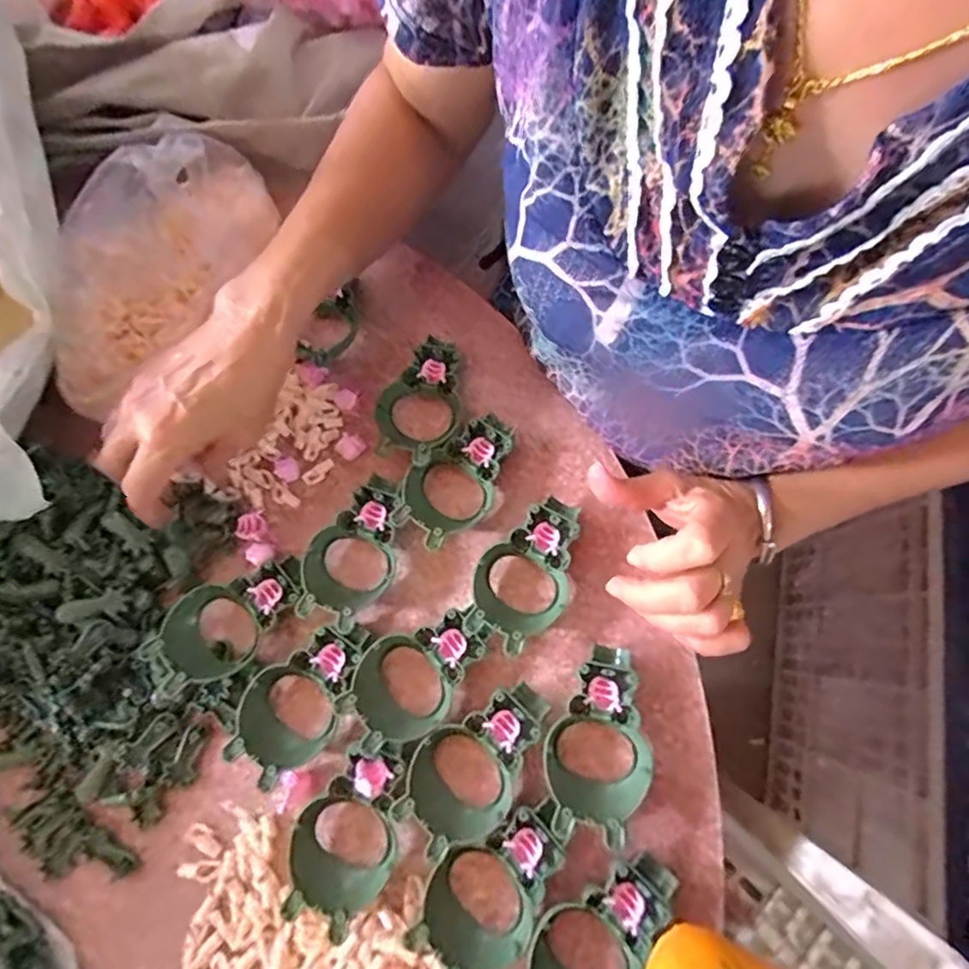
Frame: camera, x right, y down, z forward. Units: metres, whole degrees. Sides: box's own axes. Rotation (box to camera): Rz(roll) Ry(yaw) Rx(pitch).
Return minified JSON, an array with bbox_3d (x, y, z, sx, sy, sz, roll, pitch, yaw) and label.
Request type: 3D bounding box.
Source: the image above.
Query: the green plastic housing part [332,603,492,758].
[{"bbox_3d":[-0.040,0.118,0.334,0.097,0.027,0.059,-37,77,-8],"label":"green plastic housing part"}]

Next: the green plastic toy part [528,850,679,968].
[{"bbox_3d":[0.062,0.248,0.292,0.056,0.029,0.101,43,80,12],"label":"green plastic toy part"}]

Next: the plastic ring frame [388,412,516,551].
[{"bbox_3d":[-0.015,-0.004,0.368,0.103,0.025,0.055,-44,78,-9],"label":"plastic ring frame"}]

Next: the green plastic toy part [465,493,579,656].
[{"bbox_3d":[0.027,0.056,0.349,0.057,0.027,0.100,22,77,8],"label":"green plastic toy part"}]

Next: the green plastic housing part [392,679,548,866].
[{"bbox_3d":[-0.004,0.164,0.319,0.058,0.027,0.101,43,80,12],"label":"green plastic housing part"}]

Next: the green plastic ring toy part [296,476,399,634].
[{"bbox_3d":[-0.087,0.044,0.358,0.055,0.024,0.098,15,76,6],"label":"green plastic ring toy part"}]

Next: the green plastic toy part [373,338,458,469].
[{"bbox_3d":[-0.044,-0.060,0.386,0.056,0.028,0.095,21,77,8],"label":"green plastic toy part"}]

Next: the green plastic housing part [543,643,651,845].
[{"bbox_3d":[0.068,0.150,0.319,0.059,0.030,0.101,13,76,6],"label":"green plastic housing part"}]

